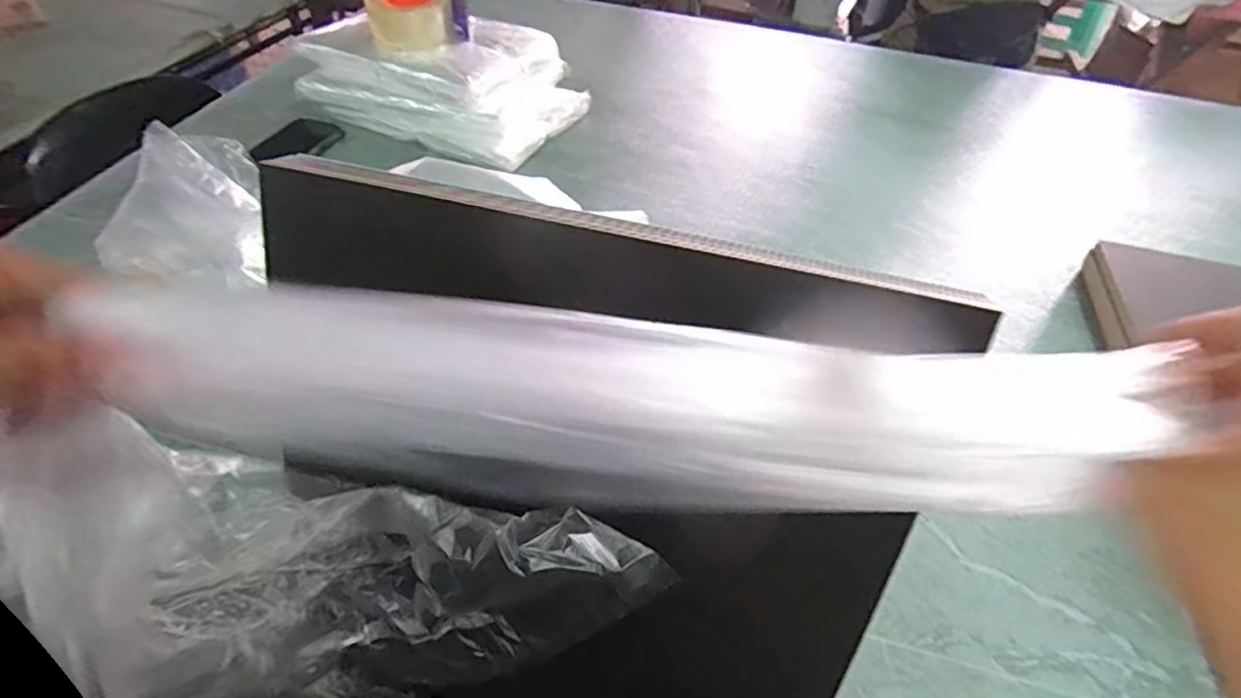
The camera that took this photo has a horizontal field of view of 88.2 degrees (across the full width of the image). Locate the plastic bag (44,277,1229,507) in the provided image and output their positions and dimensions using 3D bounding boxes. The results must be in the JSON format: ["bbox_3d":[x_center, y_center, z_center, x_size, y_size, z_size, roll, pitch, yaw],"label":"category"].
[{"bbox_3d":[-0.014,0.018,0.224,0.355,0.065,0.029,5,47,7],"label":"plastic bag"}]

